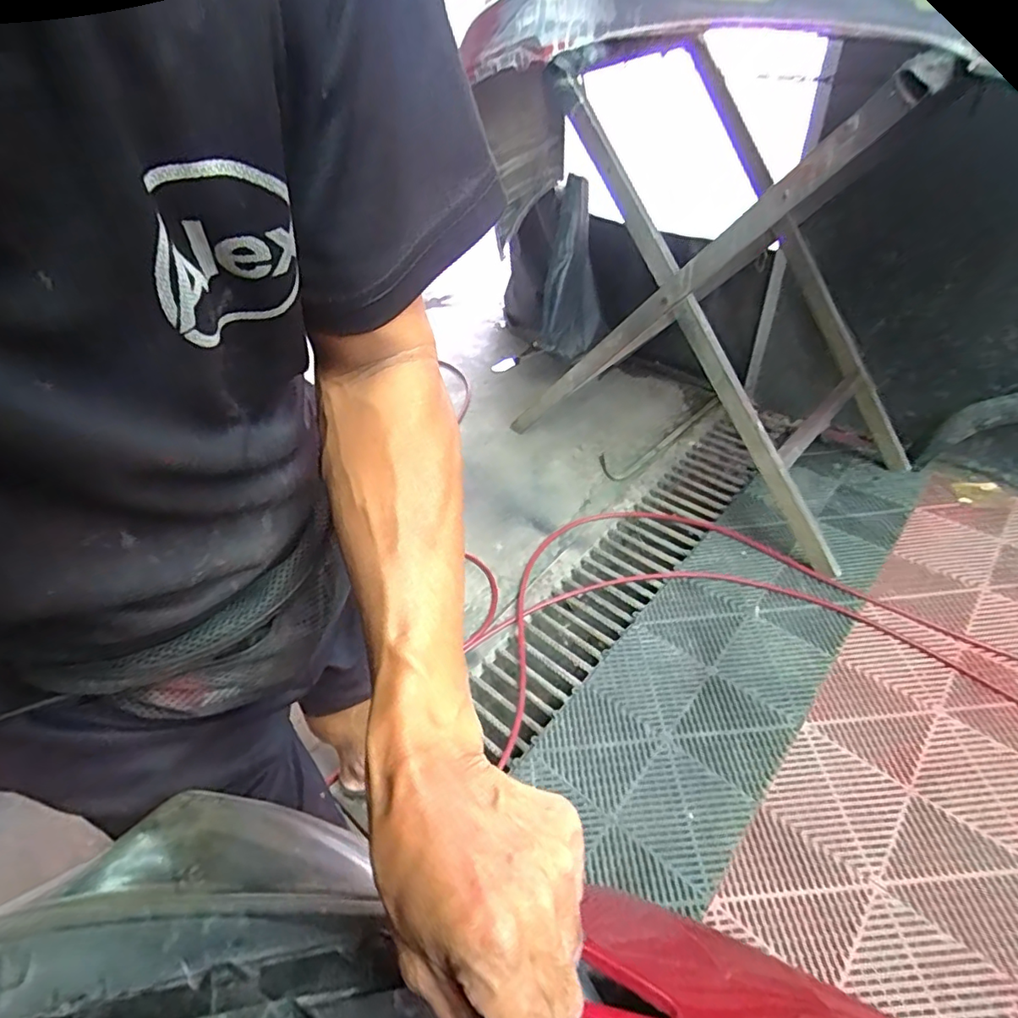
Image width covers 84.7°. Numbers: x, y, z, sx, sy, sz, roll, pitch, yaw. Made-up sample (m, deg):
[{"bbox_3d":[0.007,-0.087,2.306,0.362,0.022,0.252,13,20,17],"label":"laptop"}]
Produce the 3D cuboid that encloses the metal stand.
[{"bbox_3d":[0.613,-0.557,1.444,0.956,0.961,0.693,31,55,32],"label":"metal stand"}]

